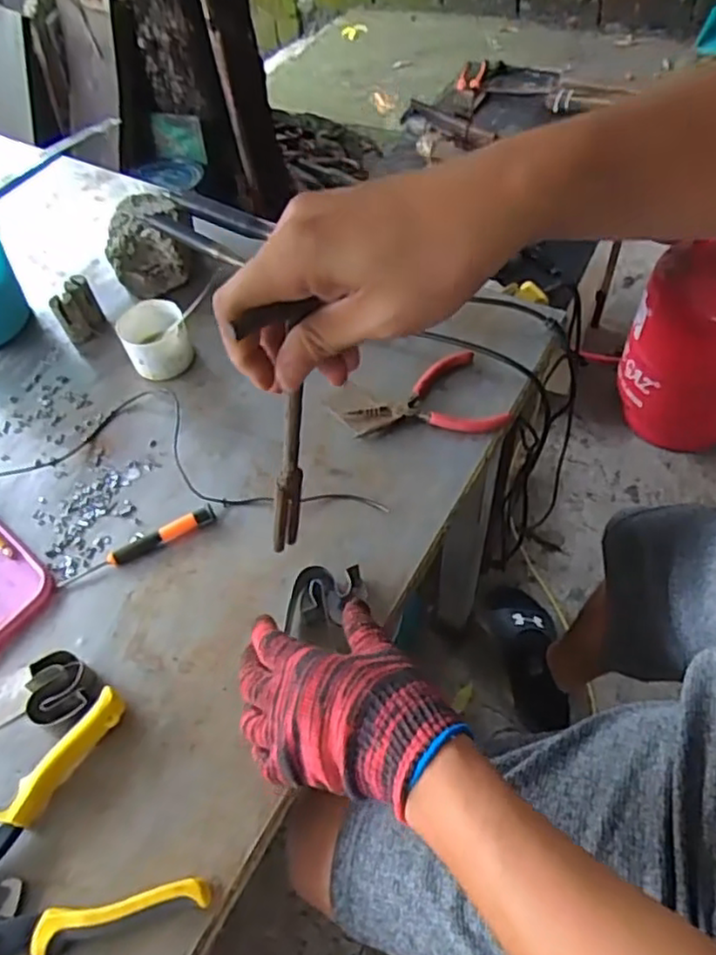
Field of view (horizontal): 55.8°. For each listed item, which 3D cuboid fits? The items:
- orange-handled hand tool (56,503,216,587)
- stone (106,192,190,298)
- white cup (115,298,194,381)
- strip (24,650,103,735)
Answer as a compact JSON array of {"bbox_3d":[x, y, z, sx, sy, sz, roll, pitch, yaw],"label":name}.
[{"bbox_3d":[-0.189,0.058,0.579,0.138,0.015,0.019,-27,58,-15],"label":"orange-handled hand tool"},{"bbox_3d":[-0.236,-0.266,0.772,0.090,0.071,0.103,-12,56,-5],"label":"stone"},{"bbox_3d":[-0.207,-0.141,0.698,0.065,0.053,0.067,-2,56,2],"label":"white cup"},{"bbox_3d":[-0.218,0.159,0.501,0.043,0.027,0.055,-18,57,-9],"label":"strip"}]

